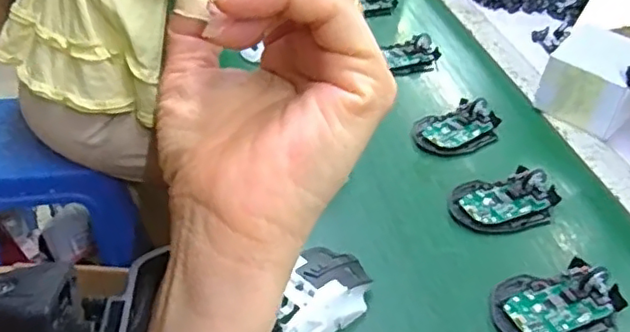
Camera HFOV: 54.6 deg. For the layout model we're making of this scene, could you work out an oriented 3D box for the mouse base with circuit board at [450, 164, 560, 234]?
[{"bbox_3d":[0.188,0.031,0.599,0.109,0.021,0.072,-7,40,-15],"label":"mouse base with circuit board"}]

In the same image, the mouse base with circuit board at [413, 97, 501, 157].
[{"bbox_3d":[0.165,-0.044,0.699,0.116,0.027,0.071,-20,45,-29],"label":"mouse base with circuit board"}]

